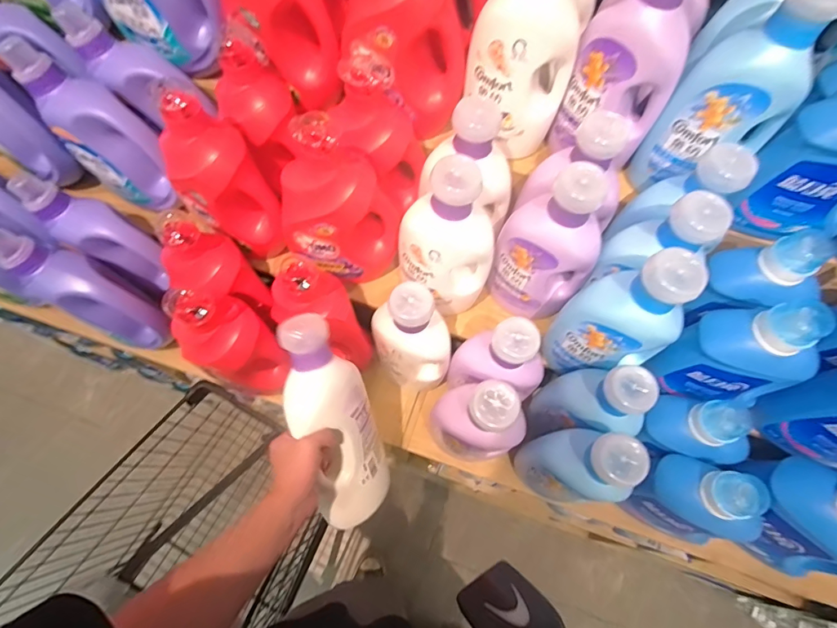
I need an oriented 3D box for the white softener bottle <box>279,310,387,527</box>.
[{"bbox_3d":[-0.116,0.159,0.628,0.103,0.067,0.323,-19,110,-9],"label":"white softener bottle"}]

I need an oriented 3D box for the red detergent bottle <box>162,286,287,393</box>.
[{"bbox_3d":[-0.295,0.050,0.707,0.105,0.269,0.107,27,69,10],"label":"red detergent bottle"}]

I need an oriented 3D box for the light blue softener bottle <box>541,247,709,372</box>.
[{"bbox_3d":[0.274,0.013,0.609,0.097,0.284,0.116,-26,70,-12],"label":"light blue softener bottle"}]

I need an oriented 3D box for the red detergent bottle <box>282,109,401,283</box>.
[{"bbox_3d":[-0.122,-0.160,0.676,0.154,0.300,0.110,-36,73,-15],"label":"red detergent bottle"}]

